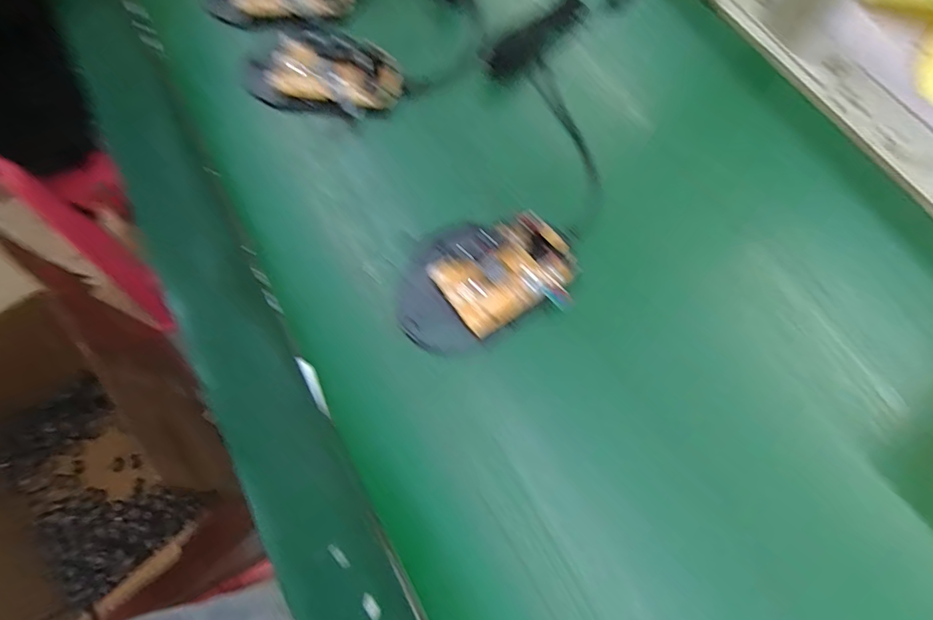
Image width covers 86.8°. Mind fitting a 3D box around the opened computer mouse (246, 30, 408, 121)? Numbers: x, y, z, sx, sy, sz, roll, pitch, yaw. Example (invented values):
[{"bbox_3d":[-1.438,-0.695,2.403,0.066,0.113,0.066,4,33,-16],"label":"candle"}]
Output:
[{"bbox_3d":[-0.100,-0.163,0.336,0.107,0.017,0.056,8,69,3],"label":"opened computer mouse"}]

